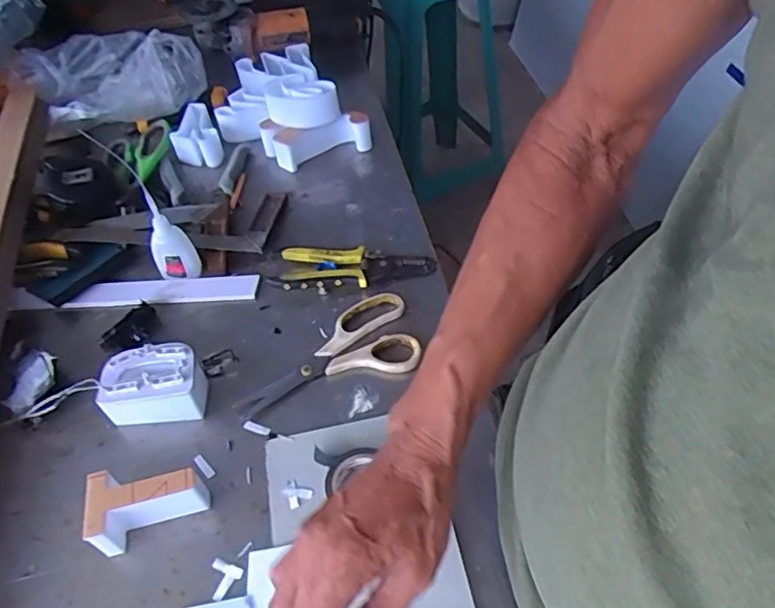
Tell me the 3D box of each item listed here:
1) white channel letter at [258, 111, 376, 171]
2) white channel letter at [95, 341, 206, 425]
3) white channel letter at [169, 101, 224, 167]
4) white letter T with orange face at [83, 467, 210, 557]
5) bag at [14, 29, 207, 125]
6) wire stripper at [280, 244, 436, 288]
[{"bbox_3d":[-0.092,-0.217,0.793,0.134,0.041,0.060,-18,51,-11],"label":"white channel letter"},{"bbox_3d":[-0.213,0.072,0.552,0.087,0.051,0.049,-5,50,0],"label":"white channel letter"},{"bbox_3d":[-0.257,-0.220,0.815,0.059,0.051,0.082,-20,52,-13],"label":"white channel letter"},{"bbox_3d":[-0.187,0.158,0.478,0.082,0.045,0.051,-8,50,-3],"label":"white letter T with orange face"},{"bbox_3d":[-0.382,-0.312,0.834,0.244,0.090,0.123,-11,50,-5],"label":"bag"},{"bbox_3d":[-0.031,-0.044,0.654,0.160,0.017,0.059,-3,50,1],"label":"wire stripper"}]

